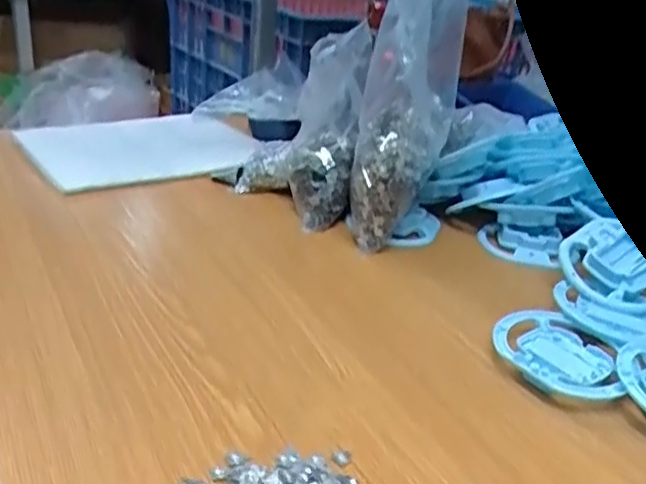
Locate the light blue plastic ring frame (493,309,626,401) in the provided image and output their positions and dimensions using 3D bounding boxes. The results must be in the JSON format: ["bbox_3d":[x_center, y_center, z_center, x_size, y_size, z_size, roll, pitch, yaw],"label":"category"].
[{"bbox_3d":[0.183,0.084,0.522,0.094,0.019,0.084,18,29,24],"label":"light blue plastic ring frame"}]

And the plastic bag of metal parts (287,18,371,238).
[{"bbox_3d":[0.006,-0.121,0.713,0.062,0.184,0.123,6,27,2],"label":"plastic bag of metal parts"}]

